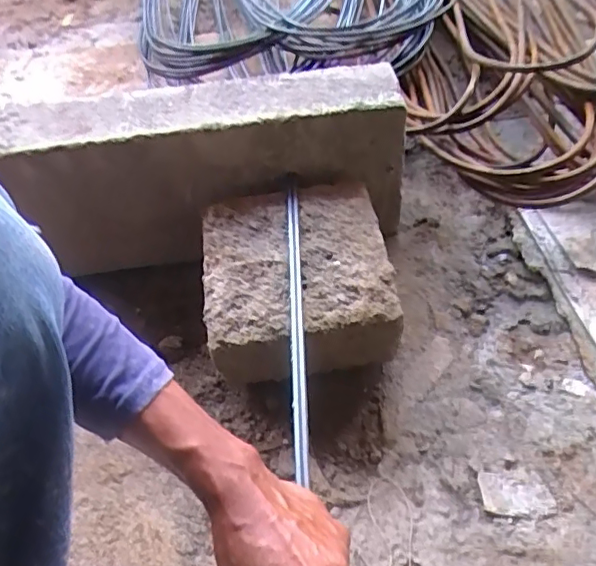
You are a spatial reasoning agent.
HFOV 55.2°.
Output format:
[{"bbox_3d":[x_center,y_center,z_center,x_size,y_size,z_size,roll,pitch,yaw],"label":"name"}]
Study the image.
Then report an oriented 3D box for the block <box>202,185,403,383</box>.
[{"bbox_3d":[0.000,0.013,0.647,0.198,0.136,0.200,-11,48,-2],"label":"block"}]

